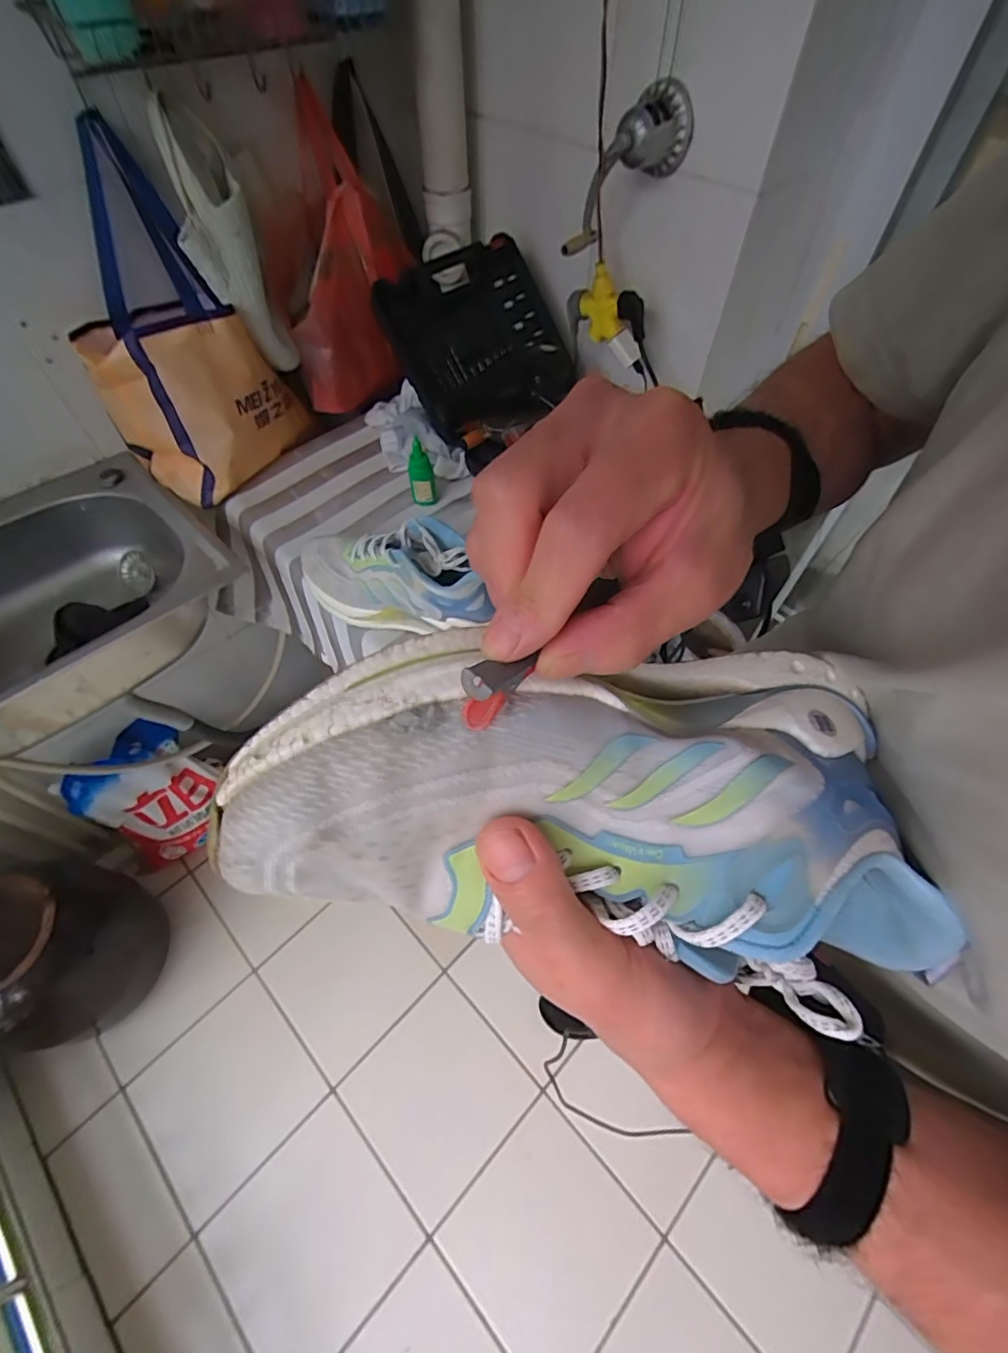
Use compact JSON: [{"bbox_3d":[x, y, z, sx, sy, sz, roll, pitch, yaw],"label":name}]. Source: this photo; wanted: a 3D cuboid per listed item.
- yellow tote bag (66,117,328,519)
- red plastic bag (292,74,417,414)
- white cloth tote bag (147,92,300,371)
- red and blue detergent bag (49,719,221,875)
[{"bbox_3d":[-0.467,-0.477,0.783,0.203,0.354,0.257,19,59,12],"label":"yellow tote bag"},{"bbox_3d":[-0.247,-0.652,0.876,0.147,0.396,0.165,5,22,3],"label":"red plastic bag"},{"bbox_3d":[-0.387,-0.589,0.755,0.106,0.299,0.074,-31,37,-19],"label":"white cloth tote bag"},{"bbox_3d":[-0.790,0.289,1.249,0.157,0.337,0.270,36,64,21],"label":"red and blue detergent bag"}]

